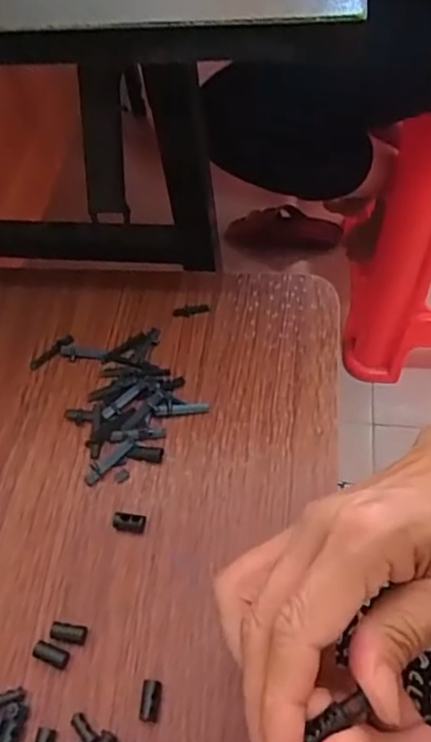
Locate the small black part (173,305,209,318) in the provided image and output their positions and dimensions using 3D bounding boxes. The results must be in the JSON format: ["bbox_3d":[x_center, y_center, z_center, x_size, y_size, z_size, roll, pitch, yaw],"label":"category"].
[{"bbox_3d":[-0.018,-0.044,0.452,0.026,0.006,0.006,-9,55,-4],"label":"small black part"}]

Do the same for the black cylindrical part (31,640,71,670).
[{"bbox_3d":[-0.087,0.152,0.330,0.020,0.008,0.009,15,59,16],"label":"black cylindrical part"}]

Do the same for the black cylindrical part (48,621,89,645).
[{"bbox_3d":[-0.080,0.141,0.336,0.020,0.009,0.010,12,55,-5],"label":"black cylindrical part"}]

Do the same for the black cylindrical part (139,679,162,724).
[{"bbox_3d":[-0.033,0.167,0.313,0.010,0.010,0.019,0,56,6],"label":"black cylindrical part"}]

